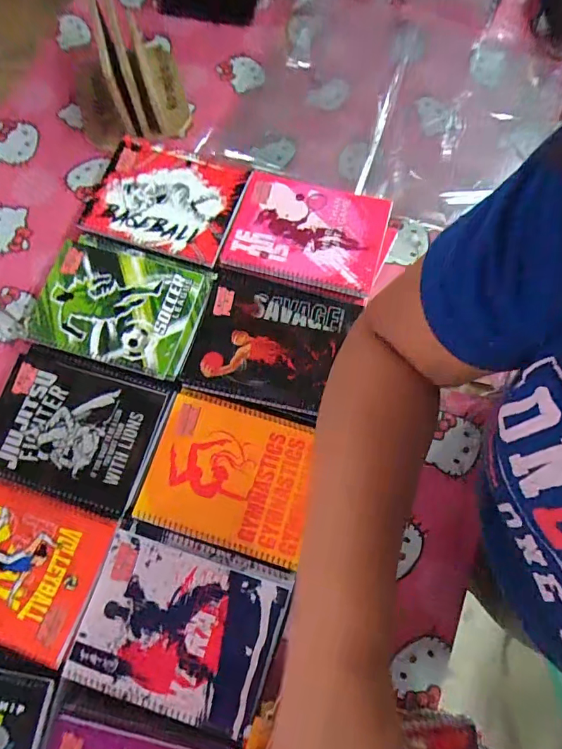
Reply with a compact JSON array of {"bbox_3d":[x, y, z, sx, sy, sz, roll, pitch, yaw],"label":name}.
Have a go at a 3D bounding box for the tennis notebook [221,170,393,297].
[{"bbox_3d":[0.036,-0.193,0.606,0.198,0.012,0.153,16,76,5],"label":"tennis notebook"}]

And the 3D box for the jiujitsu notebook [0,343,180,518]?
[{"bbox_3d":[-0.249,0.060,0.538,0.196,0.008,0.163,16,76,5],"label":"jiujitsu notebook"}]

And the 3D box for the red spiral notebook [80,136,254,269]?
[{"bbox_3d":[-0.161,-0.247,0.627,0.192,0.006,0.158,17,76,5],"label":"red spiral notebook"}]

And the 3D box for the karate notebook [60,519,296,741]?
[{"bbox_3d":[-0.106,0.264,0.481,0.201,0.008,0.163,16,76,5],"label":"karate notebook"}]

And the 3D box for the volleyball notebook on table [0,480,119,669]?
[{"bbox_3d":[-0.303,0.208,0.505,0.201,0.011,0.151,18,76,5],"label":"volleyball notebook on table"}]

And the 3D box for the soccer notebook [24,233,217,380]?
[{"bbox_3d":[-0.208,-0.092,0.583,0.207,0.006,0.158,17,76,5],"label":"soccer notebook"}]

